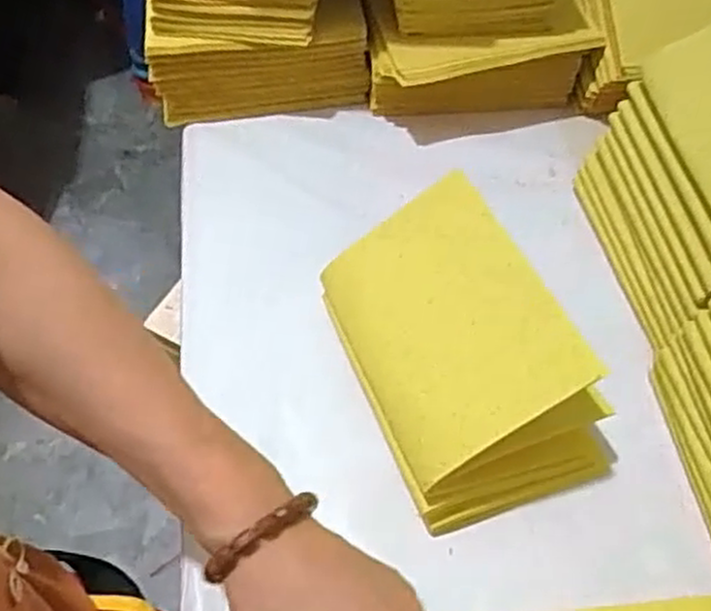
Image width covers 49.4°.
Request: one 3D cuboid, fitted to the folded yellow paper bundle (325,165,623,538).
[{"bbox_3d":[0.059,0.020,0.447,0.108,0.095,0.173,-17,58,-13],"label":"folded yellow paper bundle"}]

